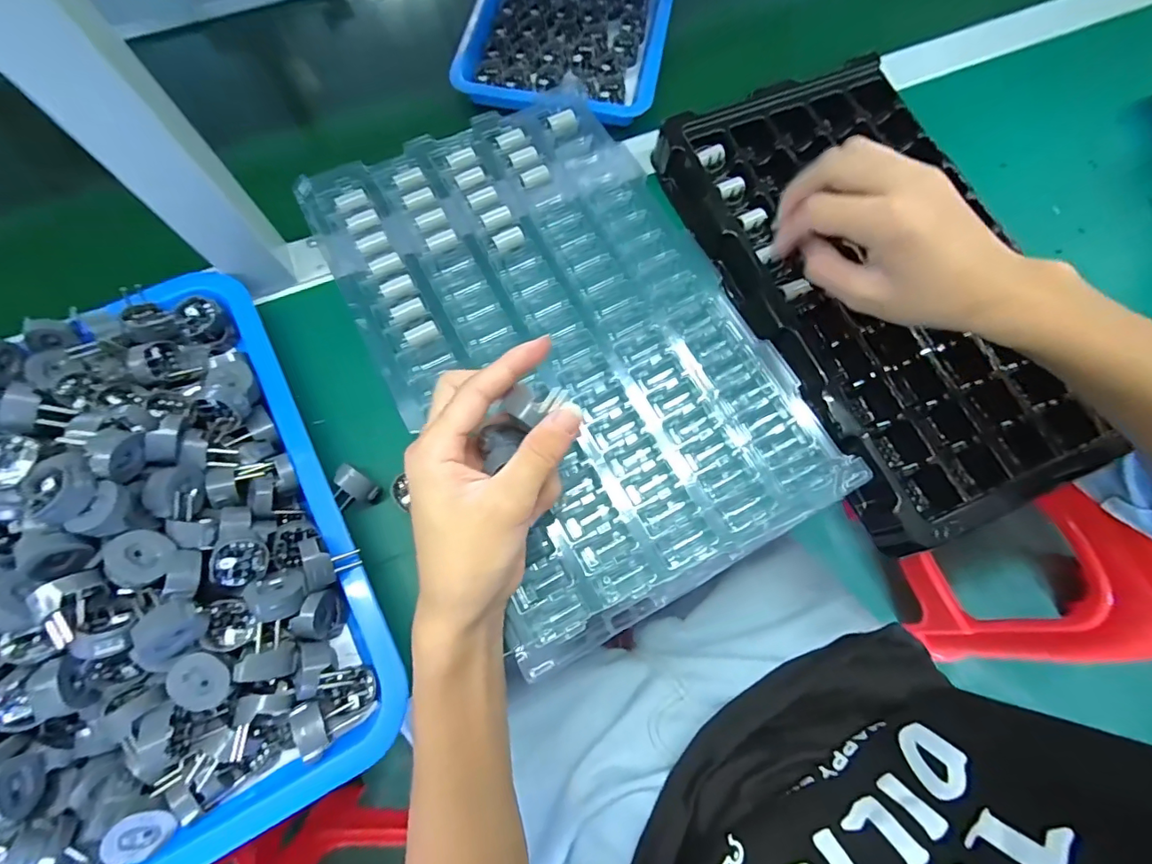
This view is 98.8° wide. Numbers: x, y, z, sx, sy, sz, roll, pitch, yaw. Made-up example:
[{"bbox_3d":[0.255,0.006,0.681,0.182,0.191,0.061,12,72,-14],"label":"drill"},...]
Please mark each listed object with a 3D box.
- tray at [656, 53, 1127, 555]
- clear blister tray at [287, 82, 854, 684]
[{"bbox_3d":[0.218,-0.115,0.366,0.200,0.041,0.357,-19,76,-7],"label":"tray"},{"bbox_3d":[-0.005,-0.069,0.332,0.237,0.019,0.360,-27,74,-9],"label":"clear blister tray"}]

